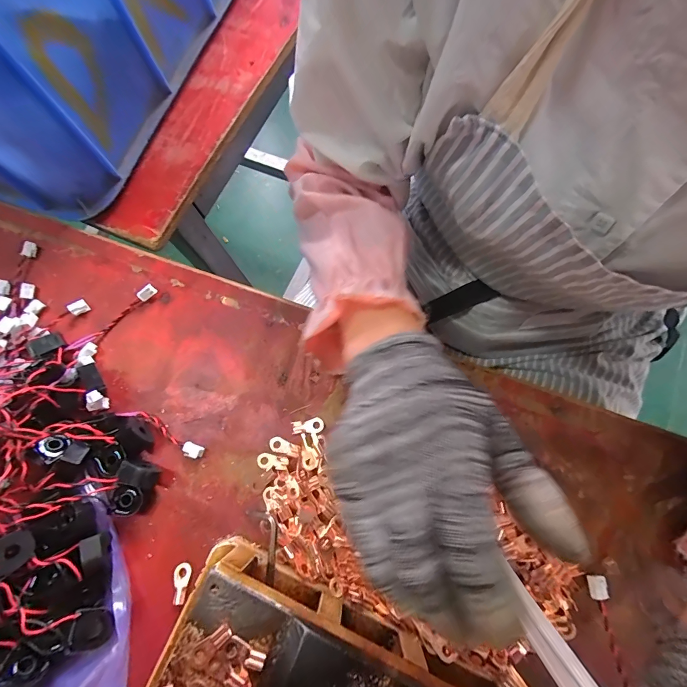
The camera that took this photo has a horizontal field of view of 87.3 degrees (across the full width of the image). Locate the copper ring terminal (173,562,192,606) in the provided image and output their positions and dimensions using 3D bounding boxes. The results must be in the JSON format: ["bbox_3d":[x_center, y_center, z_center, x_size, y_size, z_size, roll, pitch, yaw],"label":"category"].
[{"bbox_3d":[-0.121,0.178,0.268,0.013,0.004,0.025,-6,60,0],"label":"copper ring terminal"}]

